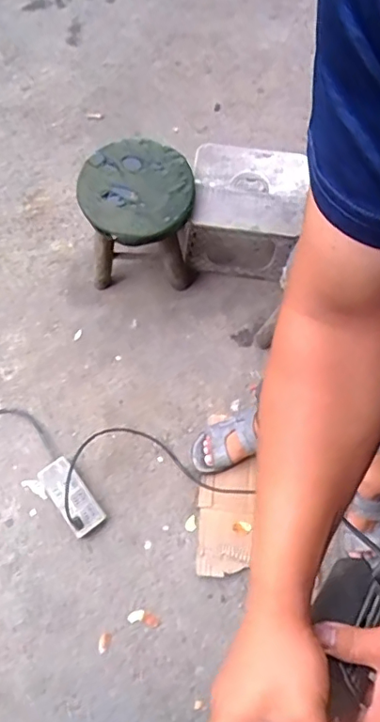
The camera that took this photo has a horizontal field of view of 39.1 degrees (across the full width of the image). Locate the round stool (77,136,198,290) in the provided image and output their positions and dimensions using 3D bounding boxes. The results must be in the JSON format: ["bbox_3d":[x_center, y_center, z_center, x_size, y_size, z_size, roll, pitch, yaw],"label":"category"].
[{"bbox_3d":[-0.120,-0.354,1.339,0.256,0.294,0.267,-3,70,-1],"label":"round stool"}]

